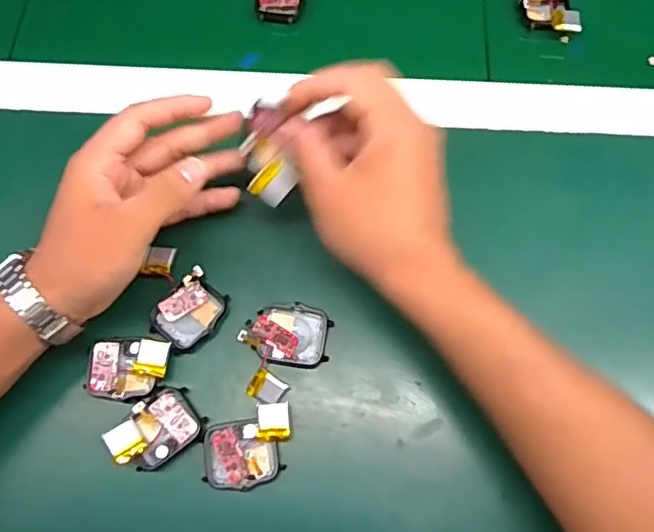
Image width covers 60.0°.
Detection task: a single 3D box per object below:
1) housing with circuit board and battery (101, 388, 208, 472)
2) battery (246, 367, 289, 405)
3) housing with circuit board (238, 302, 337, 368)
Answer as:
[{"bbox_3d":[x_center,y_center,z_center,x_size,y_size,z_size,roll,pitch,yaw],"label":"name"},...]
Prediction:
[{"bbox_3d":[-0.103,0.098,0.340,0.050,0.013,0.036,-37,77,-11],"label":"housing with circuit board and battery"},{"bbox_3d":[-0.037,0.076,0.352,0.021,0.006,0.019,34,76,9],"label":"battery"},{"bbox_3d":[-0.026,0.043,0.362,0.054,0.015,0.039,8,73,2],"label":"housing with circuit board"}]

